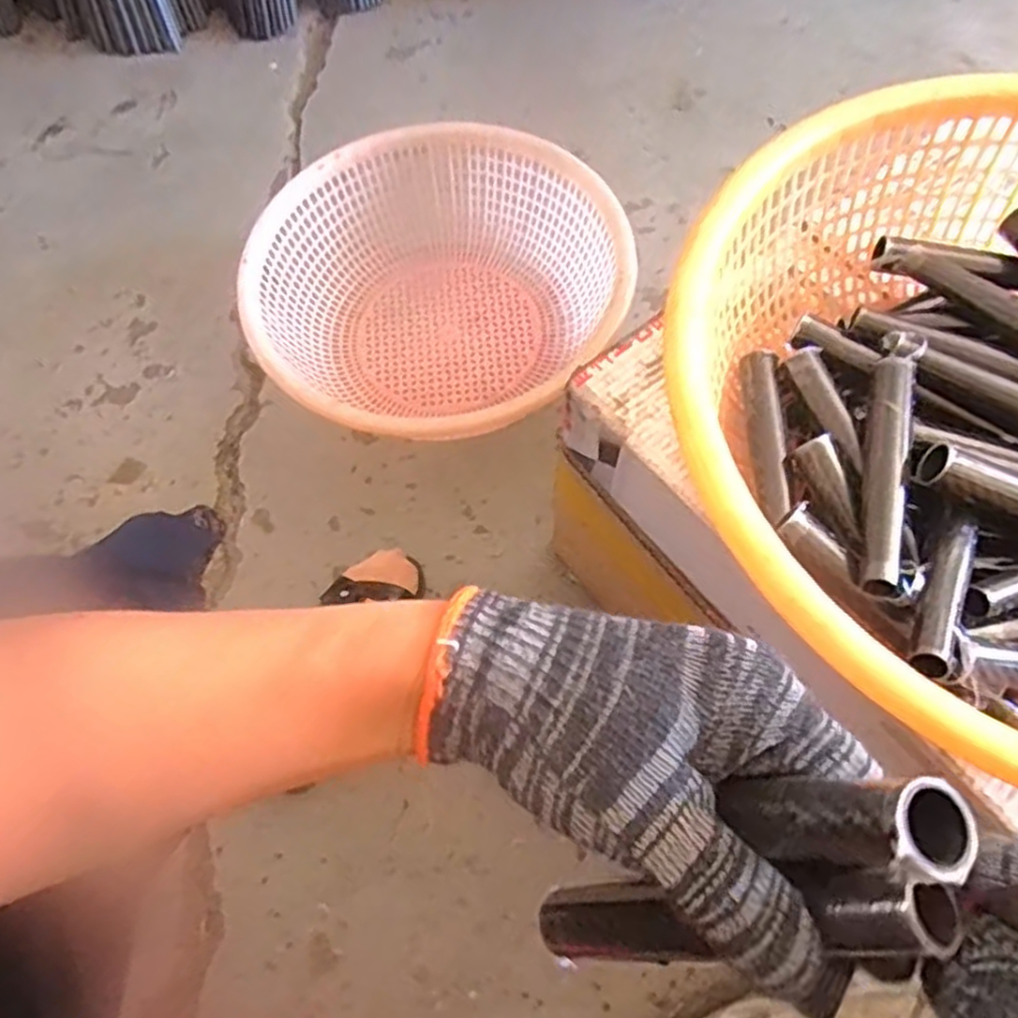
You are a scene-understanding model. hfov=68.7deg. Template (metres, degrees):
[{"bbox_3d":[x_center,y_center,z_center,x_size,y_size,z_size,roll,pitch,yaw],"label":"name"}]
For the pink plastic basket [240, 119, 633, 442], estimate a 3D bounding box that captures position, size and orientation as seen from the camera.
[{"bbox_3d":[-0.081,-0.236,0.845,0.386,0.139,0.407,-1,66,3],"label":"pink plastic basket"}]

